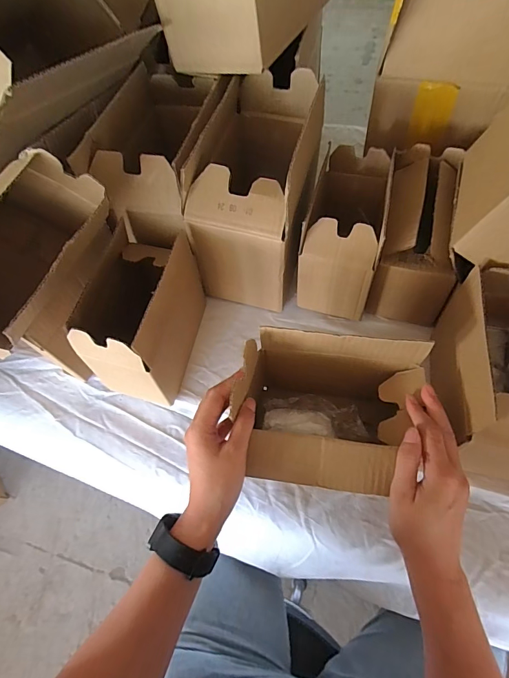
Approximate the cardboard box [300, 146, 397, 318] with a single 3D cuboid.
[{"bbox_3d":[0.123,-0.151,0.525,0.092,0.135,0.187,10,62,10],"label":"cardboard box"}]

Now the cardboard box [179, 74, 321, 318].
[{"bbox_3d":[0.005,-0.212,0.527,0.140,0.203,0.251,8,62,9],"label":"cardboard box"}]

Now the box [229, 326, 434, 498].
[{"bbox_3d":[0.071,0.089,0.404,0.183,0.151,0.140,9,62,8],"label":"box"}]

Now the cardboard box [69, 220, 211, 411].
[{"bbox_3d":[-0.142,-0.030,0.490,0.098,0.174,0.182,9,62,9],"label":"cardboard box"}]

